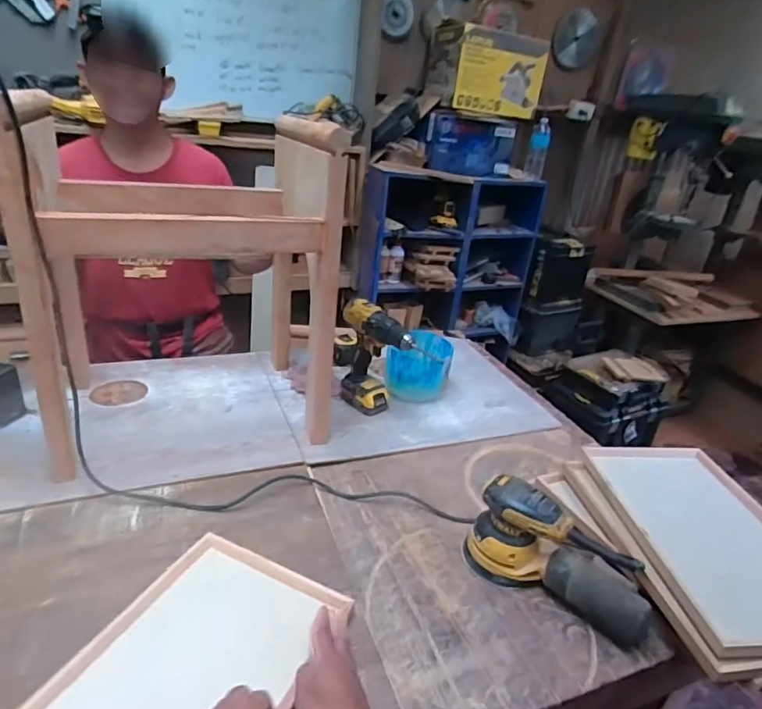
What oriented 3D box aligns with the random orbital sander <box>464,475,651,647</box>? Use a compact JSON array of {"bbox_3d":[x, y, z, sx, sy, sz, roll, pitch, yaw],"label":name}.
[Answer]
[{"bbox_3d":[0.260,0.282,0.766,0.261,0.139,0.113,19,28,24],"label":"random orbital sander"}]

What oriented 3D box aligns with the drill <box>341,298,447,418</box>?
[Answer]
[{"bbox_3d":[0.004,0.032,1.093,0.241,0.231,0.071,27,33,37],"label":"drill"}]

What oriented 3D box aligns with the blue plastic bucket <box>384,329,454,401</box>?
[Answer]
[{"bbox_3d":[0.089,0.028,1.247,0.146,0.128,0.154,11,26,11],"label":"blue plastic bucket"}]

